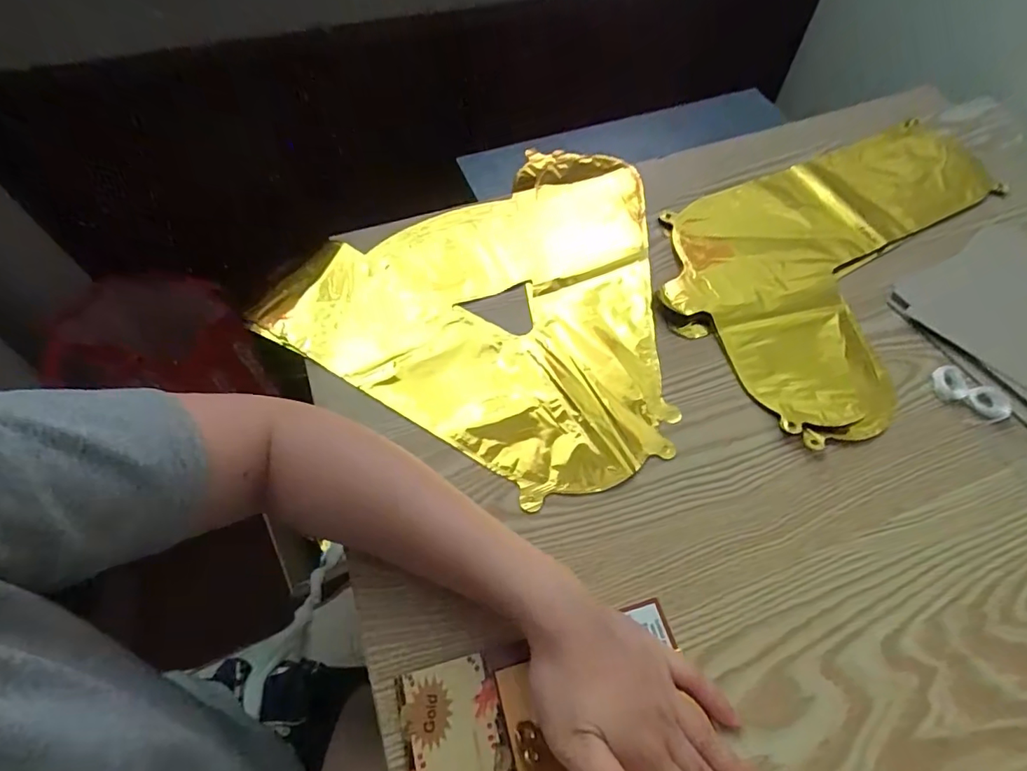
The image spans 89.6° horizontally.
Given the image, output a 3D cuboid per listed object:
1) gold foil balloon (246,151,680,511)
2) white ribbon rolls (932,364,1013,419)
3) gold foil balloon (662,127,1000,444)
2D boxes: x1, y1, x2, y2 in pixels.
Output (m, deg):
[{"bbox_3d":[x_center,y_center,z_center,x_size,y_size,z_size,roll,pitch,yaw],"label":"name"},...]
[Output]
[{"bbox_3d":[0.017,-0.100,0.456,0.314,0.011,0.346,30,62,16],"label":"gold foil balloon"},{"bbox_3d":[0.352,0.006,0.398,0.053,0.005,0.033,33,63,18],"label":"white ribbon rolls"},{"bbox_3d":[0.324,-0.131,0.483,0.409,0.009,0.245,-29,63,-18],"label":"gold foil balloon"}]

